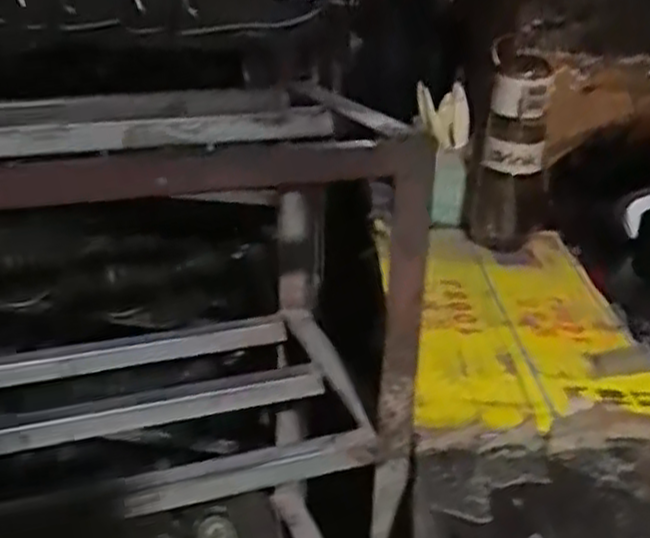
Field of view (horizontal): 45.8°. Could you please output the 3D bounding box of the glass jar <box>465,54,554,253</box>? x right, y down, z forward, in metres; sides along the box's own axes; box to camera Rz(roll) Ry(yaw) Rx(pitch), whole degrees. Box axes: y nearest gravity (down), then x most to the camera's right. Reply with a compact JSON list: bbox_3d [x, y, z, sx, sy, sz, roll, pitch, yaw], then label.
[{"bbox_3d":[0.217,-0.130,0.915,0.083,0.218,0.074,5,23,10],"label":"glass jar"}]

